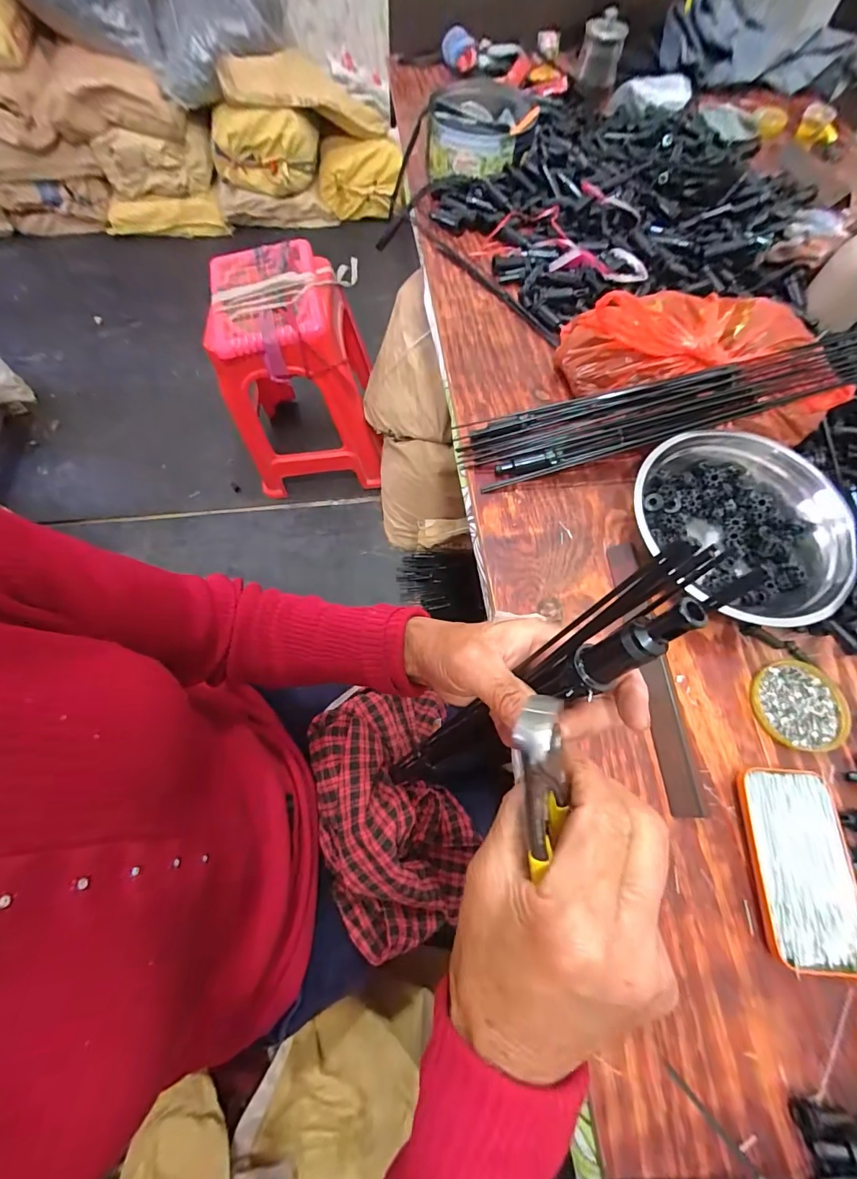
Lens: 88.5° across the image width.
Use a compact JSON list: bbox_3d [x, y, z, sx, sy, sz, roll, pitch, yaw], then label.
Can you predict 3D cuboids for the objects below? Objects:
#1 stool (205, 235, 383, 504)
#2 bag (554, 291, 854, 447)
[{"bbox_3d":[-0.331,-0.573,1.212,0.363,0.486,0.361,-2,67,-3],"label":"stool"},{"bbox_3d":[0.315,-0.275,0.526,0.314,0.100,0.159,21,68,8],"label":"bag"}]

